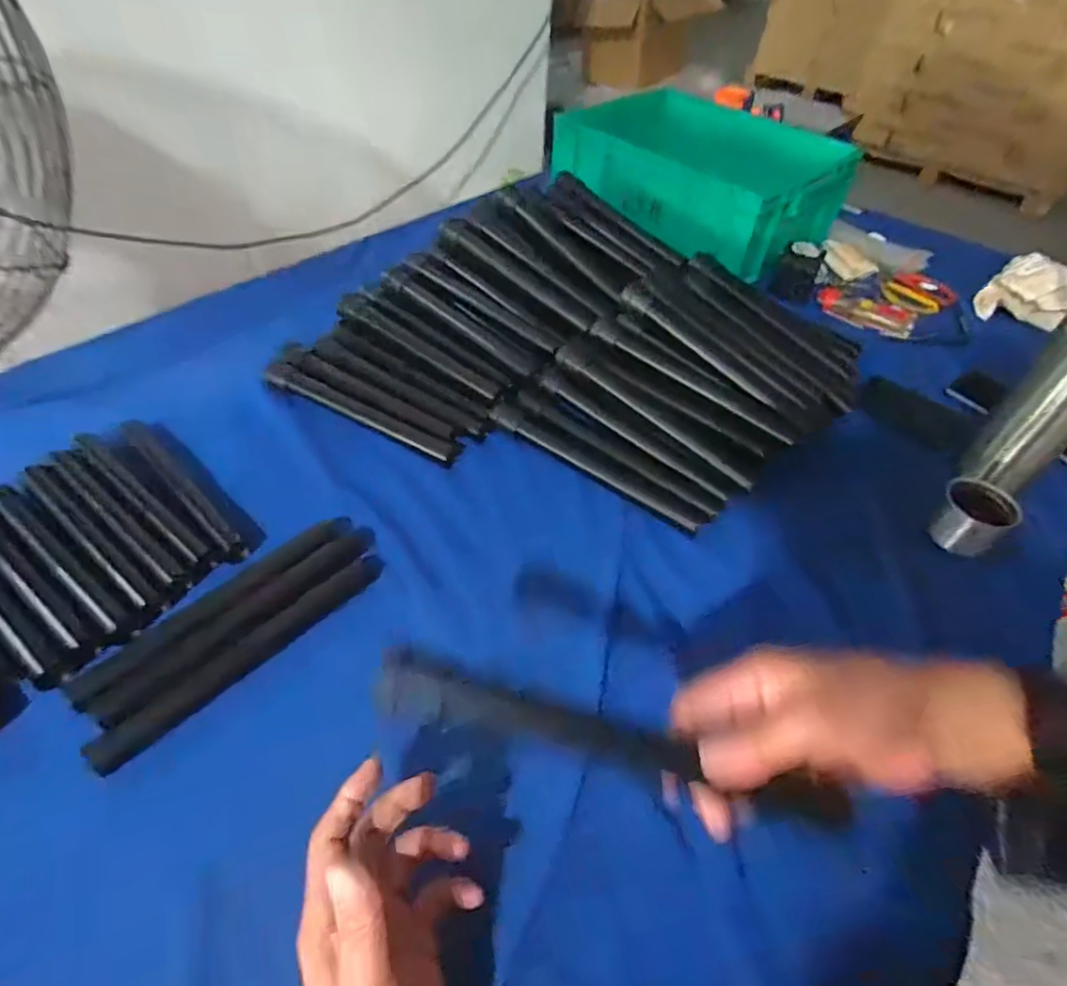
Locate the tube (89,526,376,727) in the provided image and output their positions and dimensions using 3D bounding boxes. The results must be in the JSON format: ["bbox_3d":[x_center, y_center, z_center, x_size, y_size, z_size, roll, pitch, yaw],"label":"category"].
[{"bbox_3d":[-0.227,0.097,0.481,0.026,0.018,0.232,35,54,24],"label":"tube"}]

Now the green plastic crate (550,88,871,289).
[{"bbox_3d":[0.257,-0.542,0.992,0.448,0.122,0.291,37,55,26],"label":"green plastic crate"}]

